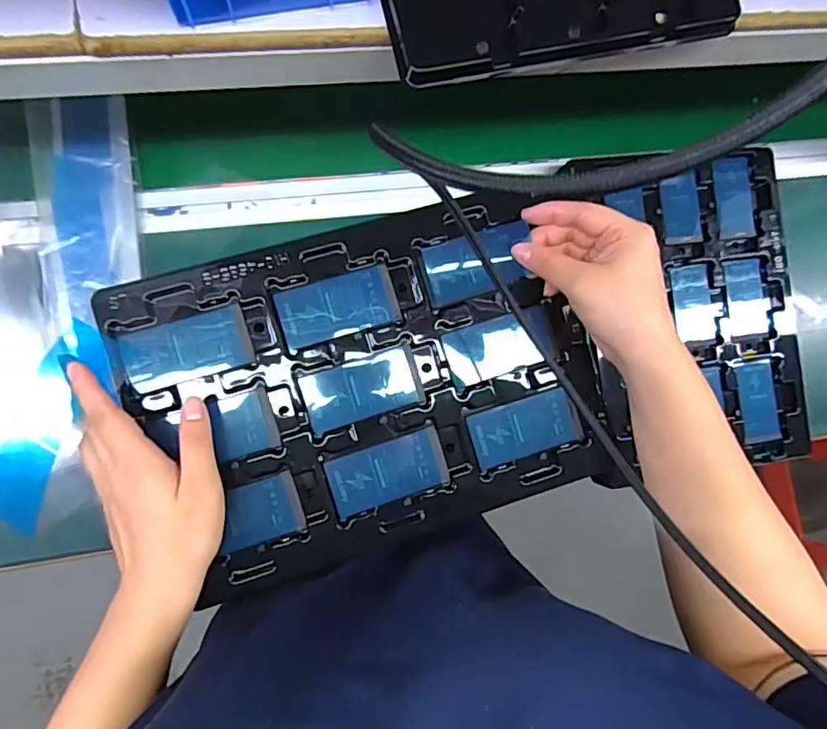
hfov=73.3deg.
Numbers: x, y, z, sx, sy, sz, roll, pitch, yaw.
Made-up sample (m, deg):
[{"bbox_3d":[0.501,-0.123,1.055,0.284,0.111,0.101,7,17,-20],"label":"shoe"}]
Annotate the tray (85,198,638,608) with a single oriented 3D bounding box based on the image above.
[{"bbox_3d":[-0.024,0.012,0.395,0.323,0.018,0.220,-17,93,-9],"label":"tray"}]

